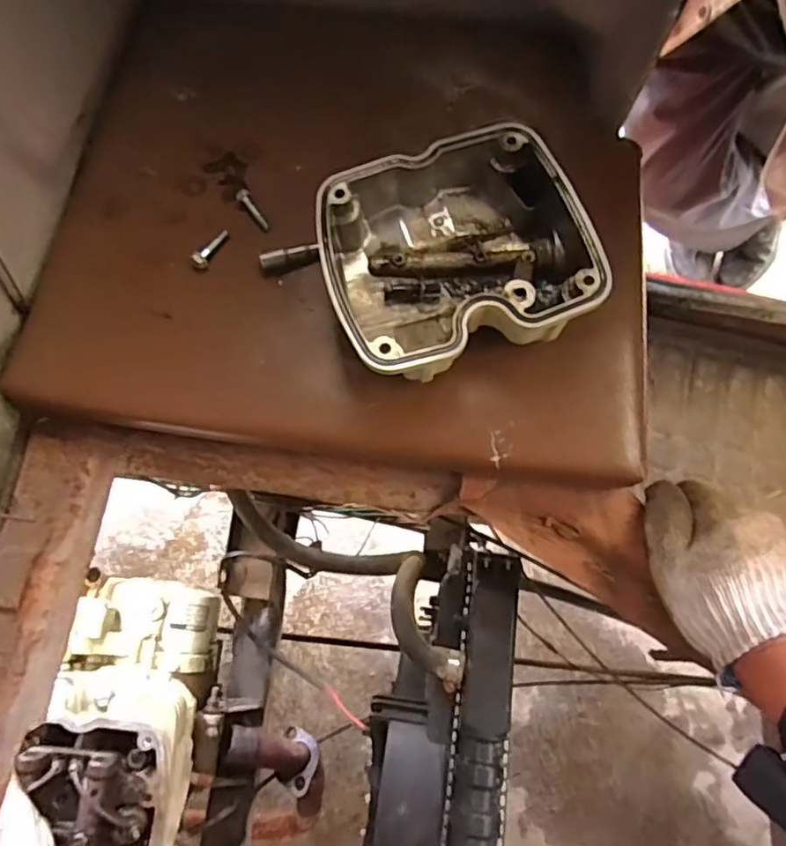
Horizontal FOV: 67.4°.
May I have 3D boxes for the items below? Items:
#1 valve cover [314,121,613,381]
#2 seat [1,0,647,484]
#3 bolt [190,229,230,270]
[{"bbox_3d":[0.037,-0.100,0.383,0.156,0.069,0.131,-17,73,-5],"label":"valve cover"},{"bbox_3d":[-0.025,-0.162,0.437,0.415,0.065,0.375,8,72,1],"label":"seat"},{"bbox_3d":[-0.127,-0.122,0.415,0.034,0.012,0.010,-43,77,-12],"label":"bolt"}]

